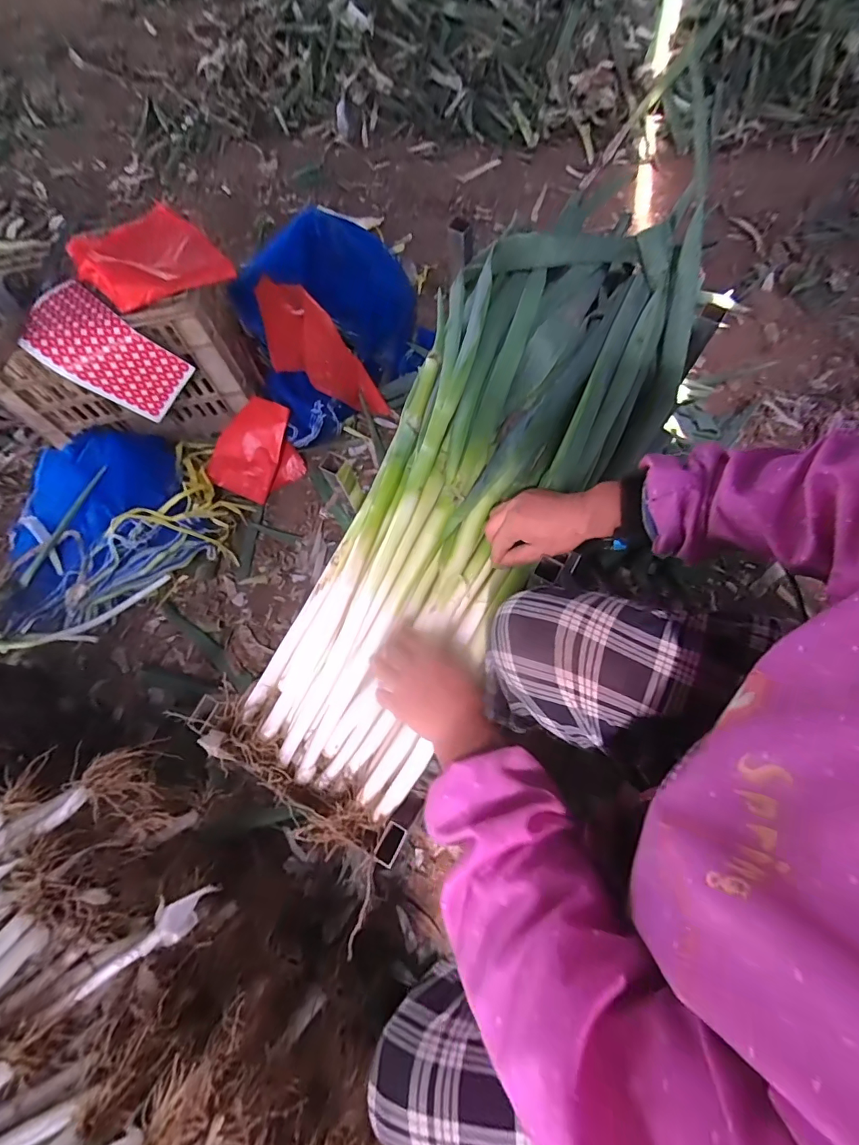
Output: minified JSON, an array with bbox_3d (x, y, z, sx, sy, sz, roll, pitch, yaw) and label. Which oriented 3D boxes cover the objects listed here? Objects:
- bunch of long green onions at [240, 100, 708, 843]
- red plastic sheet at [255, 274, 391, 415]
[{"bbox_3d":[0.045,-0.094,0.559,0.278,0.100,0.790,33,90,15],"label":"bunch of long green onions"},{"bbox_3d":[-0.254,-0.504,1.039,0.393,0.148,0.131,44,76,-1],"label":"red plastic sheet"}]

